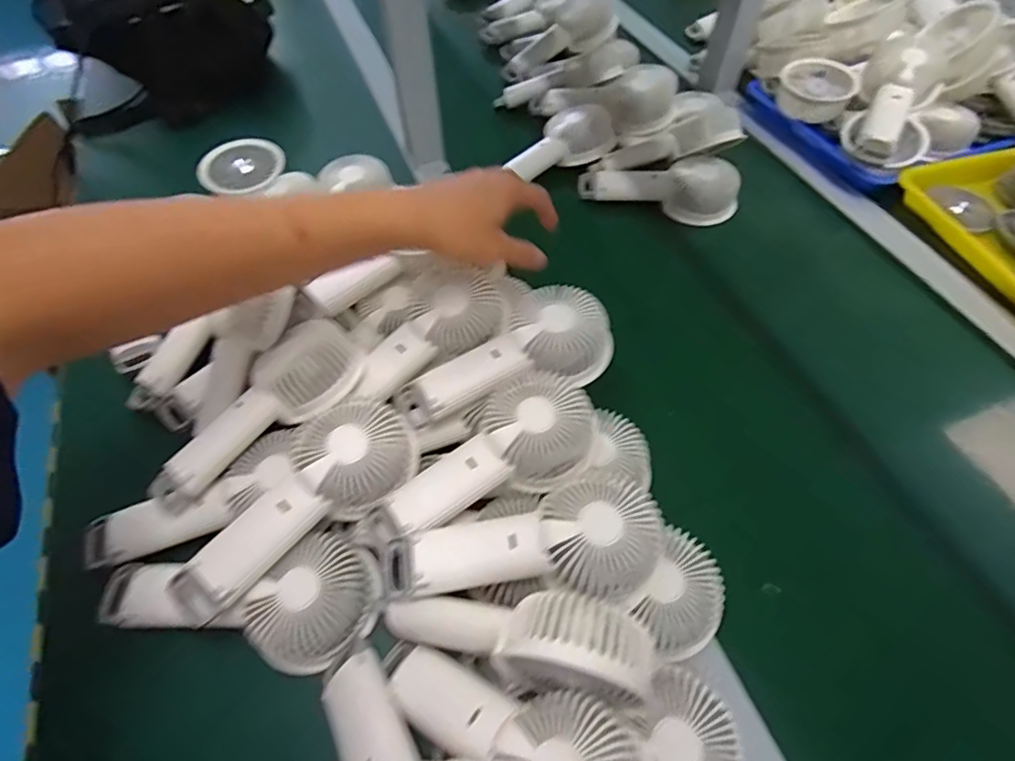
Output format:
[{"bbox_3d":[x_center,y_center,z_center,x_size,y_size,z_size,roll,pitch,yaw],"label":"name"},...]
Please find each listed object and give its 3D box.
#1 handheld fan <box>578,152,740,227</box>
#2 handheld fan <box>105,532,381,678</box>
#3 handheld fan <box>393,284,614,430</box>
[{"bbox_3d":[0.180,-0.233,0.633,0.180,0.046,0.069,8,56,6],"label":"handheld fan"},{"bbox_3d":[-0.186,0.158,0.365,0.188,0.043,0.082,-6,56,-3],"label":"handheld fan"},{"bbox_3d":[-0.002,-0.021,0.428,0.180,0.038,0.087,-26,59,-16],"label":"handheld fan"}]

